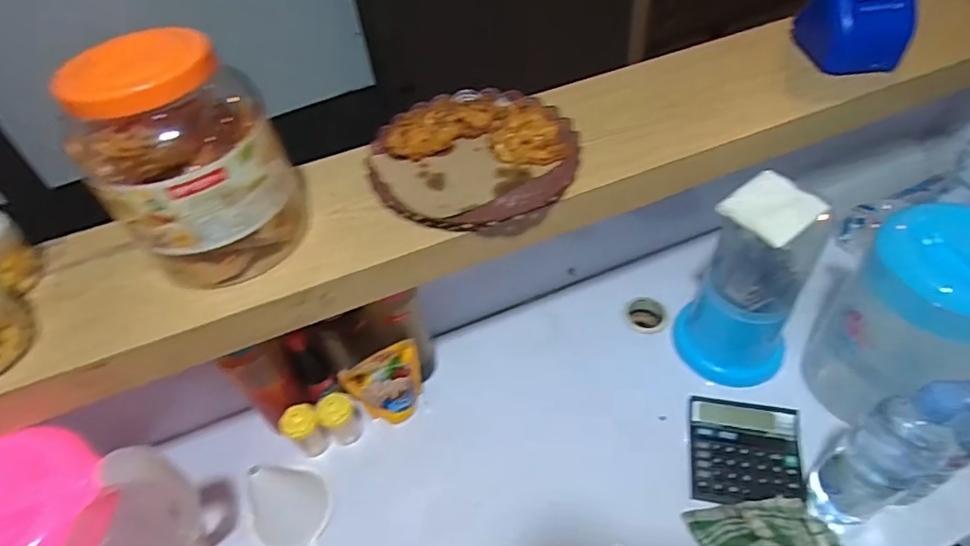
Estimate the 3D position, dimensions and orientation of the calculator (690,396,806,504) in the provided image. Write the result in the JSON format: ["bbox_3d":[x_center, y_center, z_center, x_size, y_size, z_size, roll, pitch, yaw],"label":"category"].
[{"bbox_3d":[0.317,0.218,0.653,0.124,0.034,0.120,6,50,12],"label":"calculator"}]

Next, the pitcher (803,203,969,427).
[{"bbox_3d":[0.472,0.064,0.608,0.117,0.285,0.151,-37,55,-24],"label":"pitcher"}]

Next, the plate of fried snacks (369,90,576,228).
[{"bbox_3d":[-0.015,-0.136,0.614,0.220,0.028,0.220,-3,48,3],"label":"plate of fried snacks"}]

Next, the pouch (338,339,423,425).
[{"bbox_3d":[-0.122,0.150,0.705,0.098,0.139,0.032,-30,52,-19],"label":"pouch"}]

